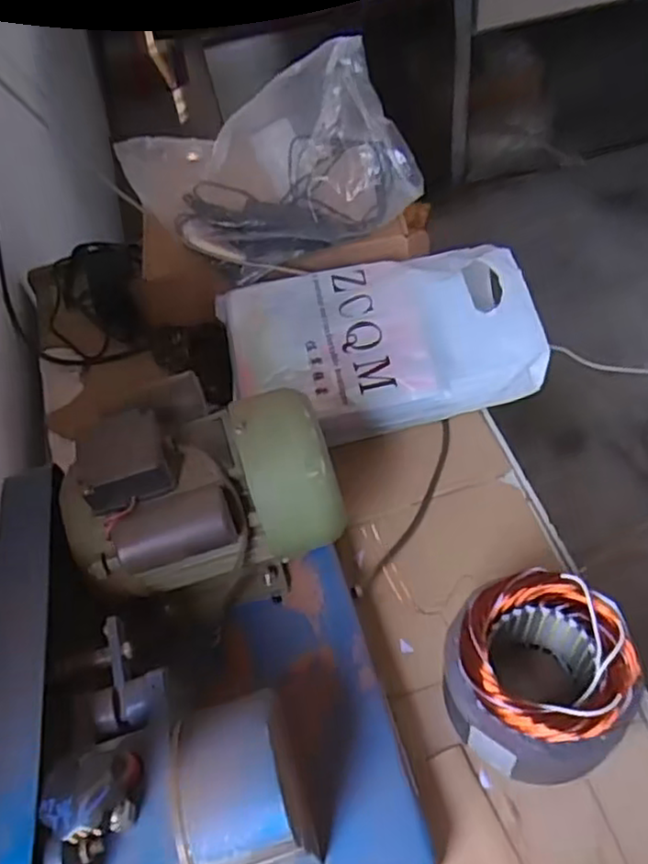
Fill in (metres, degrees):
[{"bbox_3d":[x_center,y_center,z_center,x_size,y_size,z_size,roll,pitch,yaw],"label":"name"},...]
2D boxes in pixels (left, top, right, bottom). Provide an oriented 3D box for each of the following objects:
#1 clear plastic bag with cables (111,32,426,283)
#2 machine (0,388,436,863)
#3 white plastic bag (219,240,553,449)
[{"bbox_3d":[-0.073,-0.344,0.867,0.344,0.175,0.194,-12,56,0],"label":"clear plastic bag with cables"},{"bbox_3d":[-0.099,0.170,0.542,0.273,0.187,0.384,-16,56,-3],"label":"machine"},{"bbox_3d":[0.058,-0.124,0.821,0.345,0.088,0.250,-16,53,-3],"label":"white plastic bag"}]

